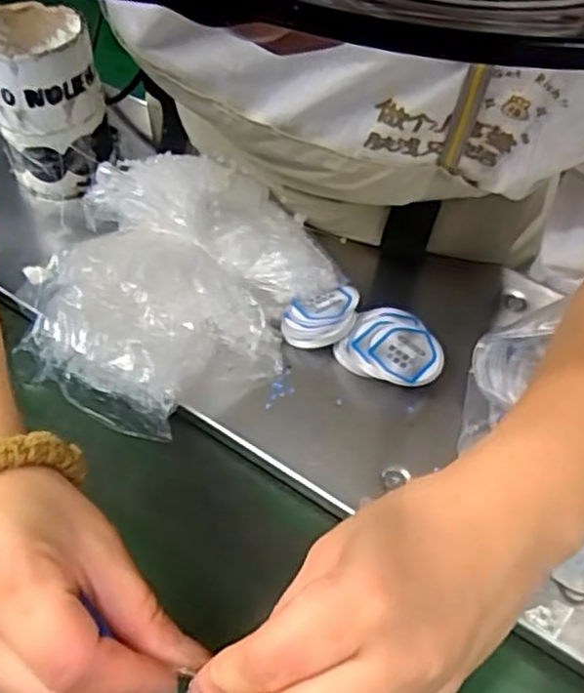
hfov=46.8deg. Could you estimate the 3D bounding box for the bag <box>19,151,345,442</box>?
[{"bbox_3d":[-0.075,-0.042,0.451,0.151,0.076,0.199,35,60,22],"label":"bag"}]

